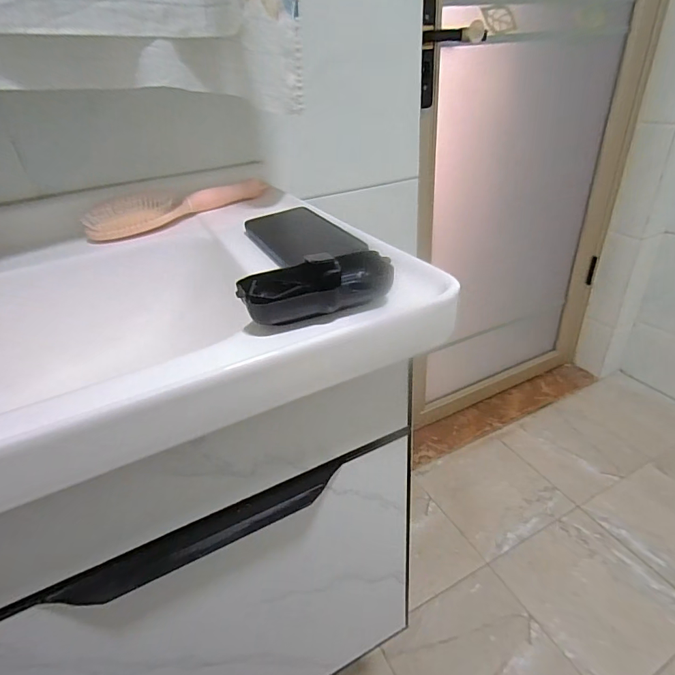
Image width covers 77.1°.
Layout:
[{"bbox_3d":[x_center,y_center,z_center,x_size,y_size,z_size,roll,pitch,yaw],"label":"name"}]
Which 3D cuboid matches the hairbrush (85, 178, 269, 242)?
[{"bbox_3d":[-0.206,-0.178,0.564,0.241,0.036,0.045,-26,38,-30],"label":"hairbrush"}]

